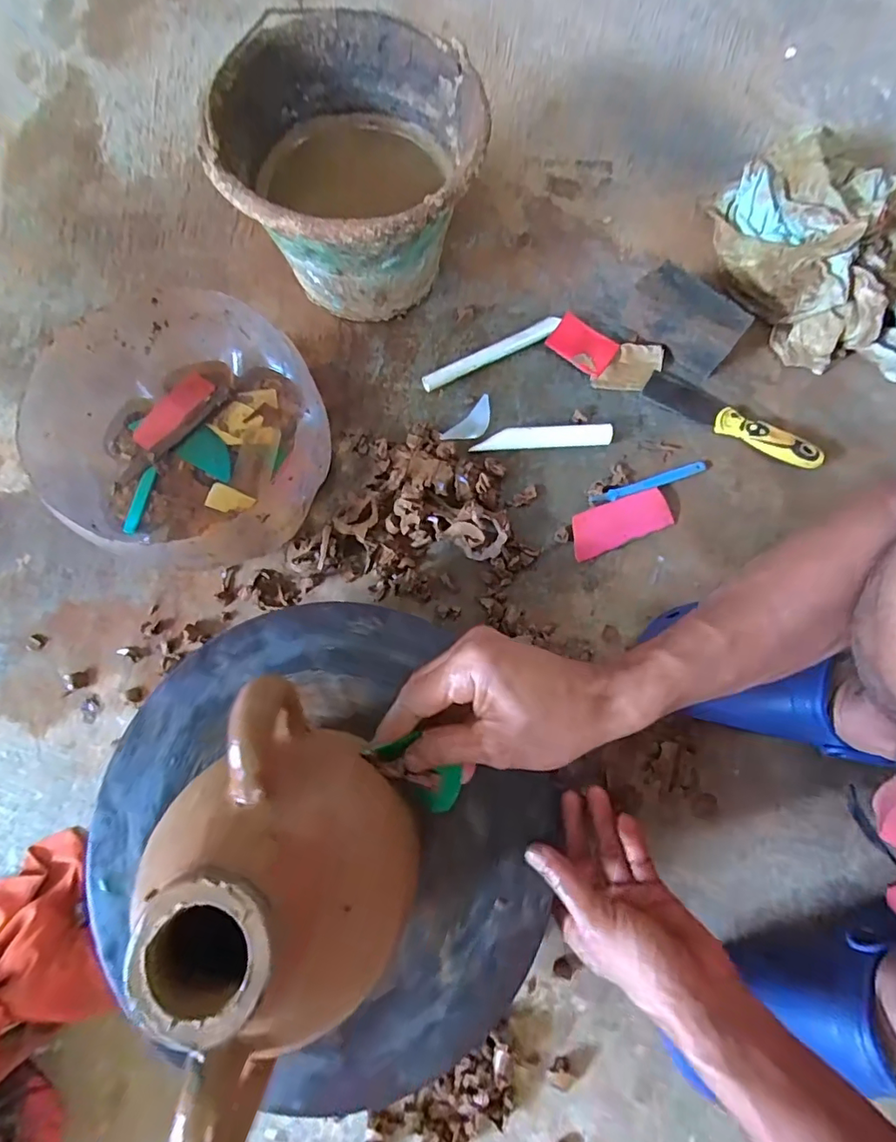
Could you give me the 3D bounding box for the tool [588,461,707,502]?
[{"bbox_3d":[0.213,-0.092,0.552,0.133,0.007,0.013,-18,76,-5],"label":"tool"}]

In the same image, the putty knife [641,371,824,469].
[{"bbox_3d":[0.307,-0.164,0.562,0.193,0.023,0.040,32,77,7],"label":"putty knife"}]

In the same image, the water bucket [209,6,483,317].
[{"bbox_3d":[-0.096,-0.391,0.552,0.248,0.175,0.252,0,75,-1],"label":"water bucket"}]

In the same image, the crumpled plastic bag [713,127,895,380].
[{"bbox_3d":[0.428,-0.347,0.571,0.178,0.068,0.301,-35,78,-9],"label":"crumpled plastic bag"}]

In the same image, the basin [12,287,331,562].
[{"bbox_3d":[-0.242,-0.122,0.502,0.254,0.125,0.246,0,75,-1],"label":"basin"}]

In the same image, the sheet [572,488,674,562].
[{"bbox_3d":[0.179,-0.052,0.543,0.107,0.015,0.046,-21,77,-6],"label":"sheet"}]

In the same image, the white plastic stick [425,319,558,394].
[{"bbox_3d":[0.049,-0.244,0.589,0.168,0.019,0.015,-27,77,-7],"label":"white plastic stick"}]

